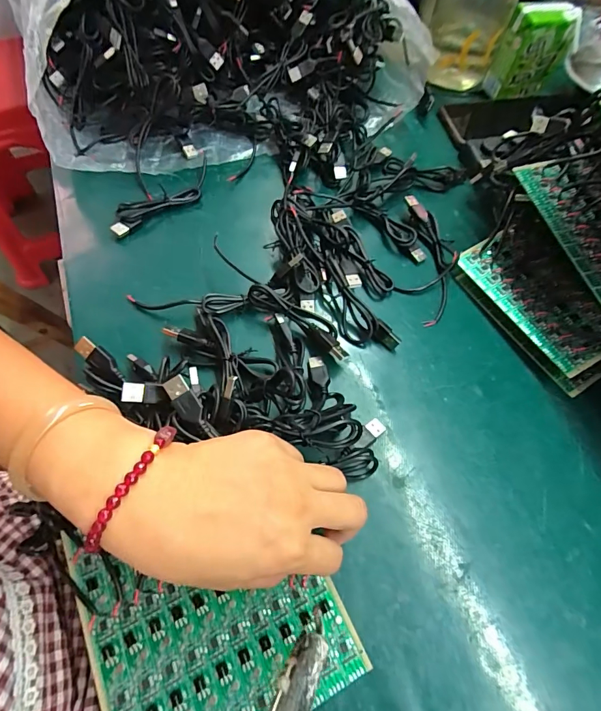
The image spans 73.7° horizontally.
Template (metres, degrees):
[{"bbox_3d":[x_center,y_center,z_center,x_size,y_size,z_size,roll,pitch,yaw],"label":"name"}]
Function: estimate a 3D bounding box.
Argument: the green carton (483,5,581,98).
[{"bbox_3d":[0.277,-0.361,0.480,0.073,0.088,0.039,2,64,0],"label":"green carton"}]

